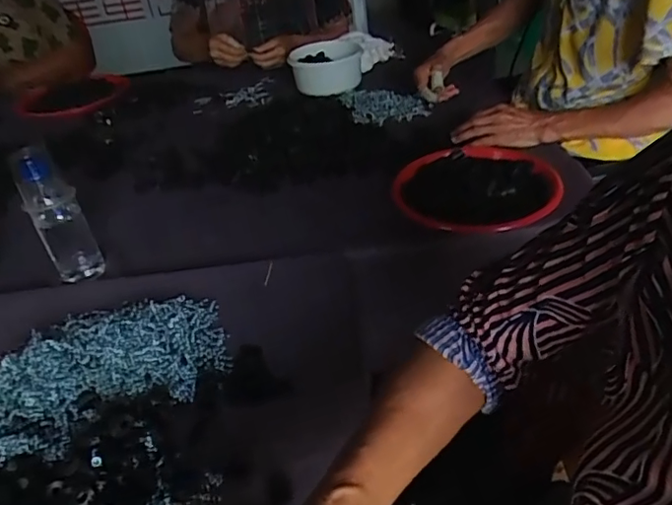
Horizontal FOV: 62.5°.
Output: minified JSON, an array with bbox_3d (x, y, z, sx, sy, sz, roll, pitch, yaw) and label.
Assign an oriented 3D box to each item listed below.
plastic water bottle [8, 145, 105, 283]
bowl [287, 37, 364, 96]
[{"bbox_3d":[-0.357,-0.046,0.711,0.060,0.171,0.059,-25,40,-23],"label":"plastic water bottle"},{"bbox_3d":[-0.020,-0.402,1.200,0.157,0.076,0.182,-5,37,2],"label":"bowl"}]

